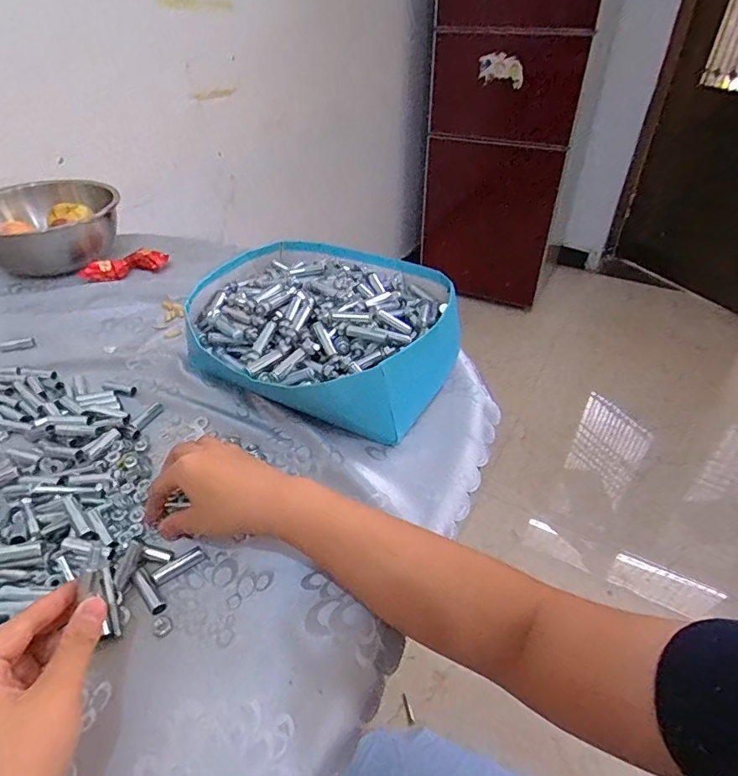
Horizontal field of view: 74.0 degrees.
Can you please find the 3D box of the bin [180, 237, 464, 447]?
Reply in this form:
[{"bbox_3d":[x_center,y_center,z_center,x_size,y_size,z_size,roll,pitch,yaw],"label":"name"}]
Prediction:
[{"bbox_3d":[-0.052,-0.069,0.573,0.286,0.100,0.268,19,44,21],"label":"bin"}]

